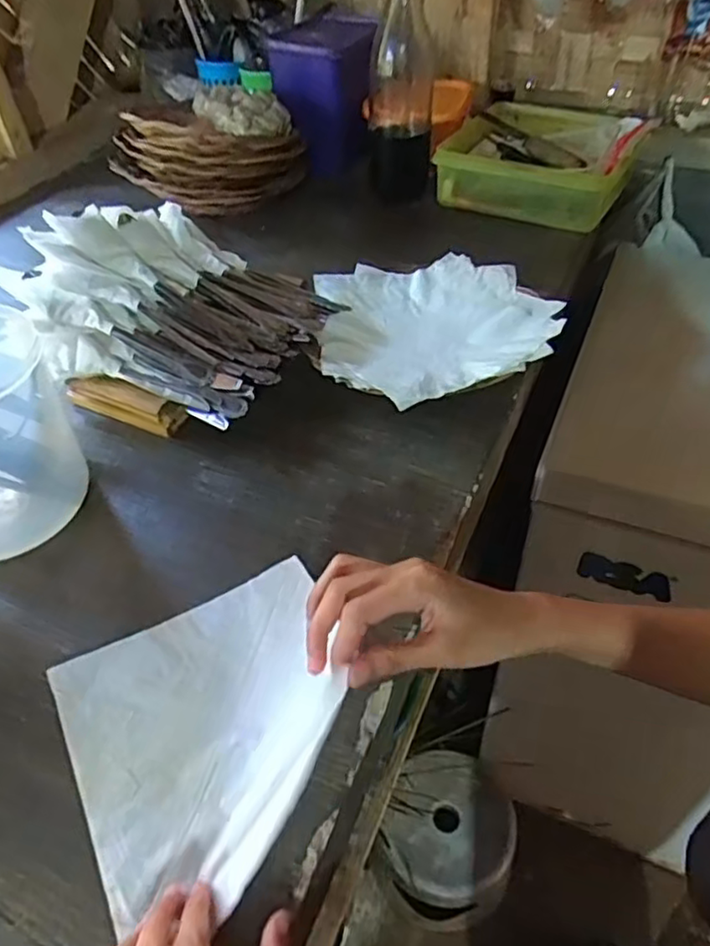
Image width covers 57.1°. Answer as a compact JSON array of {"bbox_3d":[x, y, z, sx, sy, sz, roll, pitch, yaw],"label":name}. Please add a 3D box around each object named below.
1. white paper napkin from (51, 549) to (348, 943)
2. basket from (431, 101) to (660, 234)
[{"bbox_3d":[-0.079,0.142,0.382,0.165,0.024,0.170,-23,48,-20],"label":"white paper napkin"},{"bbox_3d":[0.250,-0.427,0.899,0.241,0.083,0.236,20,49,21],"label":"basket"}]

